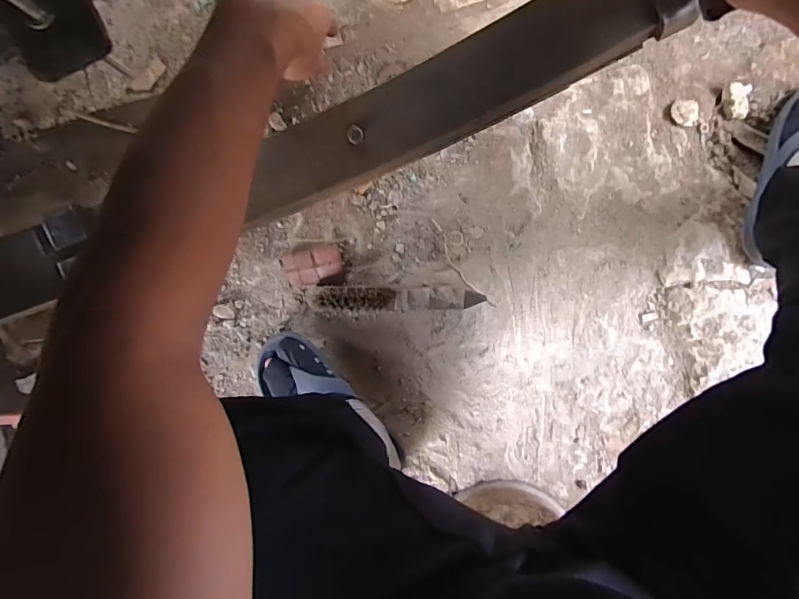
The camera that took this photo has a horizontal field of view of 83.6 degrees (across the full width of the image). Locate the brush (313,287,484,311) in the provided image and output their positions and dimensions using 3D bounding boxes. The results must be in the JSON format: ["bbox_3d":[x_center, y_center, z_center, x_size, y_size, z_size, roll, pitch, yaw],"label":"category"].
[{"bbox_3d":[0.000,0.000,0.610,0.221,0.052,0.030,0,92,1],"label":"brush"}]

